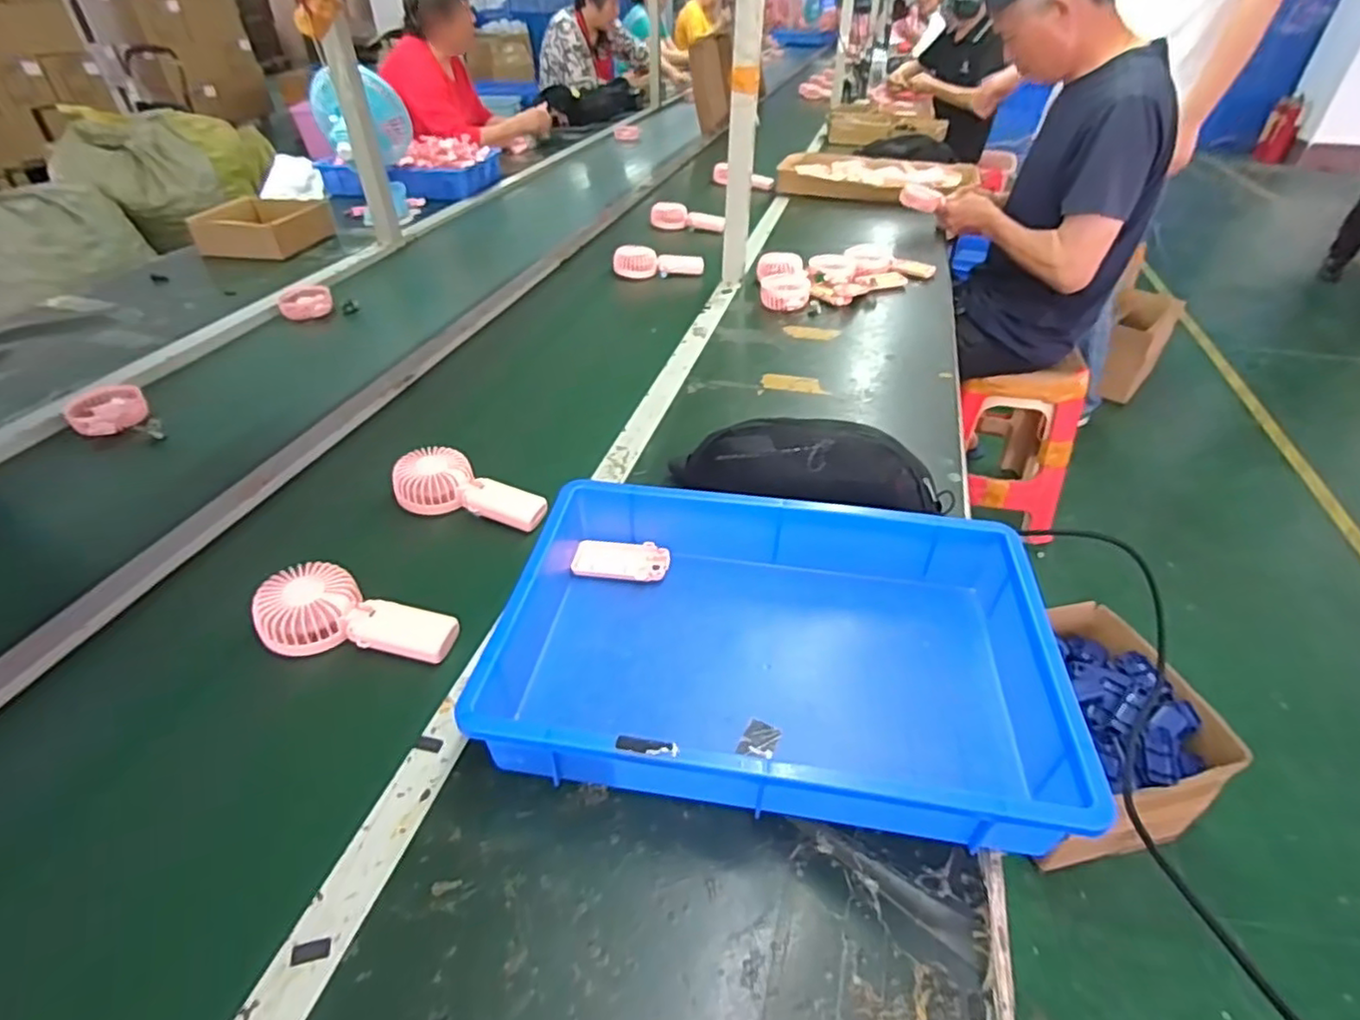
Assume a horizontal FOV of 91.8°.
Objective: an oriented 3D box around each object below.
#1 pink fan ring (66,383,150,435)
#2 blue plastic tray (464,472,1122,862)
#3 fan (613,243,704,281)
[{"bbox_3d":[-0.772,-0.135,0.892,0.082,0.029,0.107,-26,45,-28],"label":"pink fan ring"},{"bbox_3d":[0.078,0.109,0.562,0.433,0.078,0.287,6,39,8],"label":"blue plastic tray"},{"bbox_3d":[-0.044,-0.509,1.349,0.182,0.051,0.047,-3,39,-3],"label":"fan"}]

